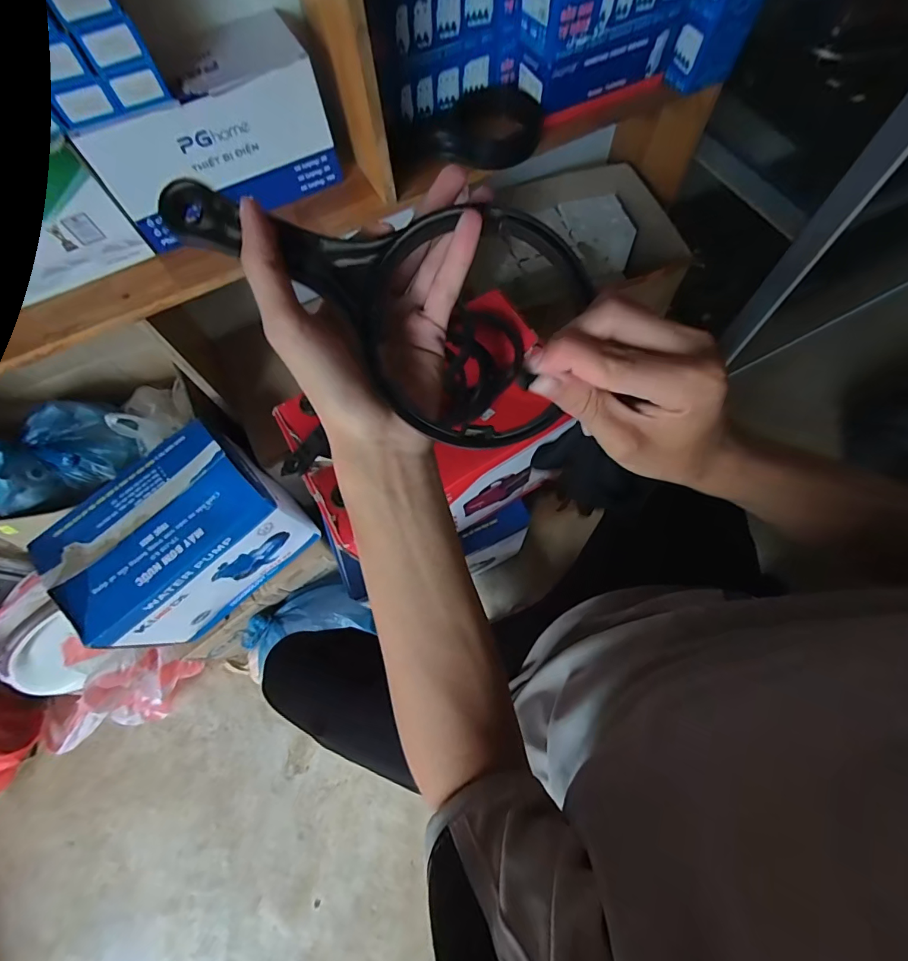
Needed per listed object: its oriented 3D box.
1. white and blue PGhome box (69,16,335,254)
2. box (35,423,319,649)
[{"bbox_3d":[-0.317,-0.457,0.590,0.282,0.145,0.123,-26,70,-8],"label":"white and blue PGhome box"},{"bbox_3d":[-0.456,0.100,0.785,0.319,0.251,0.205,-40,72,-12],"label":"box"}]

